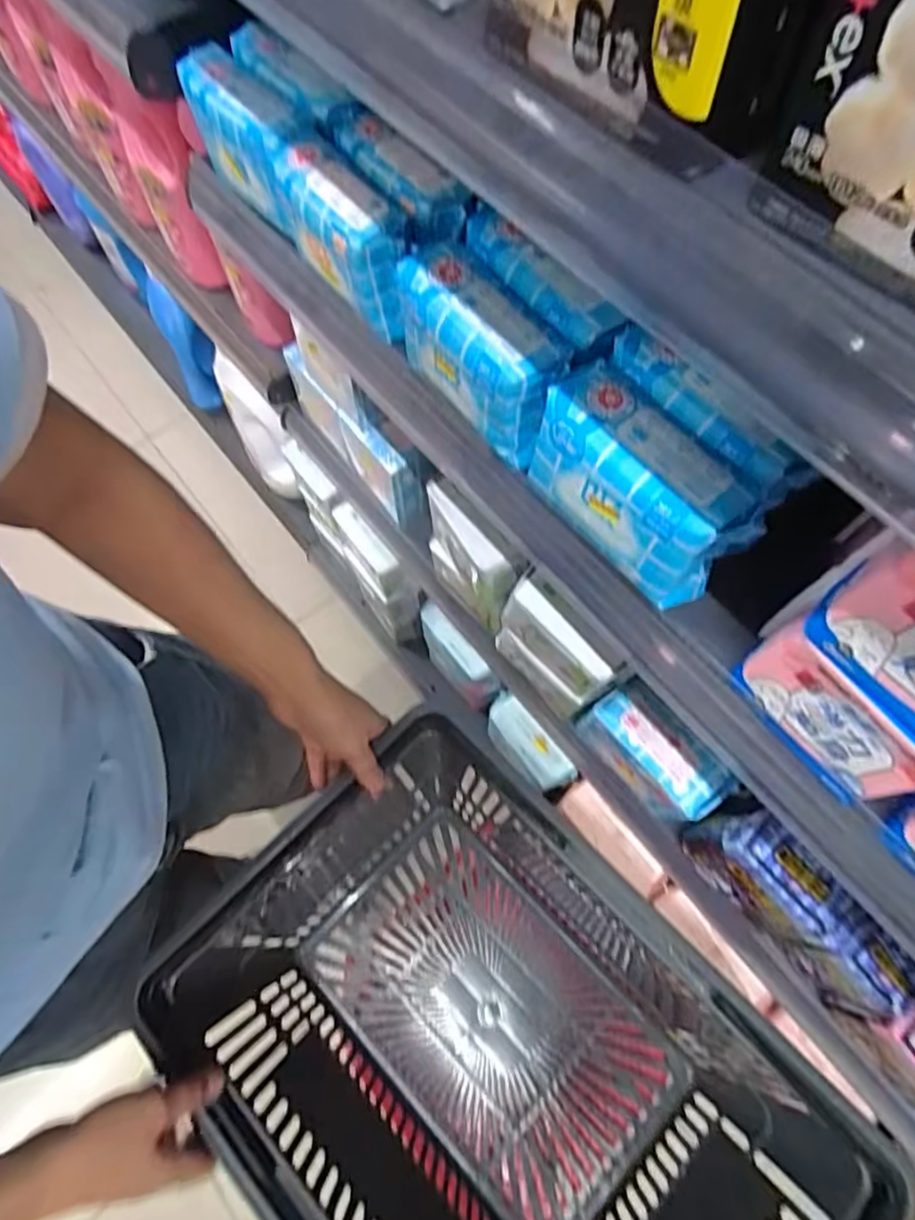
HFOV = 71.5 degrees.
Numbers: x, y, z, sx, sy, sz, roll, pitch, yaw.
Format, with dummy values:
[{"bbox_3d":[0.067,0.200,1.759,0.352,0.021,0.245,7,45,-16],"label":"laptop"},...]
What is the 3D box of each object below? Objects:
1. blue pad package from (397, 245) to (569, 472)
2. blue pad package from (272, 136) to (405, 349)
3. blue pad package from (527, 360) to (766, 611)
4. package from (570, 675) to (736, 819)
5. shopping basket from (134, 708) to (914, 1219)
[{"bbox_3d":[0.017,-0.169,0.421,0.055,0.077,0.130,-39,73,-13],"label":"blue pad package"},{"bbox_3d":[-0.082,-0.263,0.457,0.045,0.077,0.113,-32,72,-11],"label":"blue pad package"},{"bbox_3d":[0.110,-0.074,0.383,0.060,0.080,0.134,-37,73,-13],"label":"blue pad package"},{"bbox_3d":[0.190,0.142,0.626,0.057,0.089,0.134,-36,73,-13],"label":"package"},{"bbox_3d":[0.029,0.363,0.535,0.451,0.261,0.307,43,75,15],"label":"shopping basket"}]

